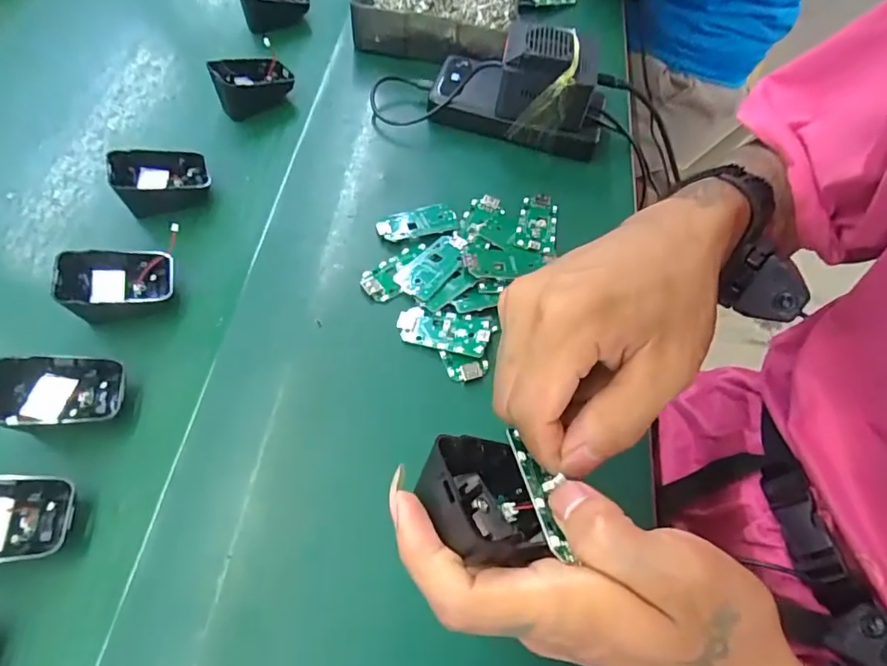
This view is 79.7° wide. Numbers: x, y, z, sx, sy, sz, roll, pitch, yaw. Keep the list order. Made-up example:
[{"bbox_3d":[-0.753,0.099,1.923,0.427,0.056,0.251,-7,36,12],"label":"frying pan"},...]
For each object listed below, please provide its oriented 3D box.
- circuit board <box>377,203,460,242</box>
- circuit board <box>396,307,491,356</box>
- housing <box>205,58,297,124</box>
[{"bbox_3d":[-0.021,-0.089,0.420,0.063,0.007,0.030,-15,62,-11],"label":"circuit board"},{"bbox_3d":[-0.001,-0.002,0.375,0.065,0.008,0.028,13,61,5],"label":"circuit board"},{"bbox_3d":[-0.171,-0.227,0.483,0.074,0.033,0.054,-32,66,-18],"label":"housing"}]

